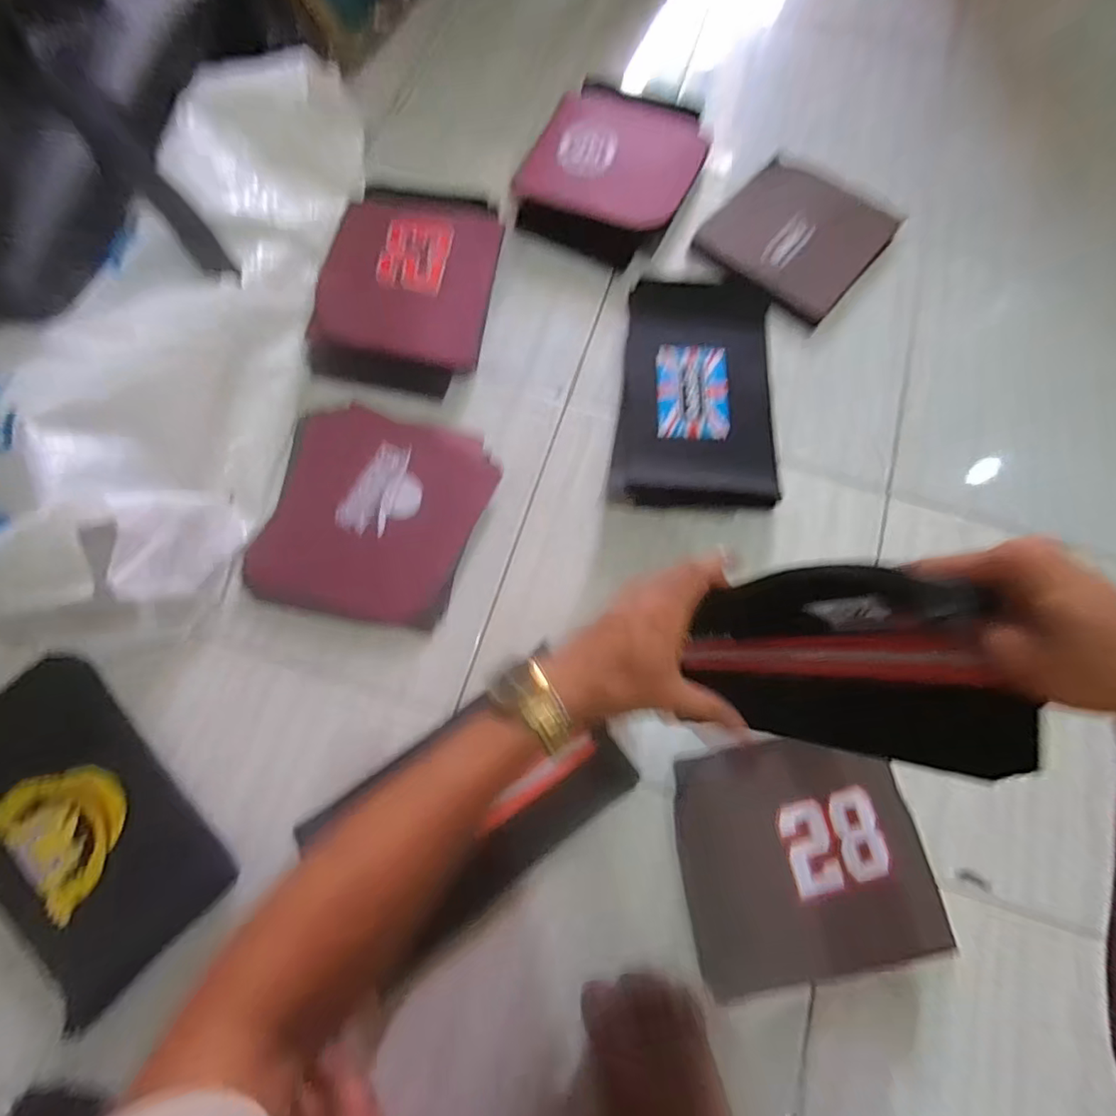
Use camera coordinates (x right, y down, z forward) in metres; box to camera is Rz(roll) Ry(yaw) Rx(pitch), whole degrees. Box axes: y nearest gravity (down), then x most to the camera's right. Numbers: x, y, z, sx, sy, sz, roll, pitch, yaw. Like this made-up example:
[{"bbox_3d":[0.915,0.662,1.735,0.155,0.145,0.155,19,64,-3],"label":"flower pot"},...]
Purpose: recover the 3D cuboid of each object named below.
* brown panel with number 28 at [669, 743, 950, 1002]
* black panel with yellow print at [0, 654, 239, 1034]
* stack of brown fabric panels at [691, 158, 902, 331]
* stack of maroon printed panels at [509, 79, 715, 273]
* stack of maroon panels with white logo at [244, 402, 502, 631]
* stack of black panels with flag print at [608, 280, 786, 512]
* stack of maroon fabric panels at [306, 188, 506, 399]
[{"bbox_3d":[0.236,0.281,0.524,0.228,0.019,0.203,-8,73,-4],"label":"brown panel with number 28"},{"bbox_3d":[-0.460,0.249,0.524,0.169,0.037,0.298,-43,79,-13],"label":"black panel with yellow print"},{"bbox_3d":[0.325,-0.441,0.755,0.202,0.035,0.224,40,76,10],"label":"stack of brown fabric panels"},{"bbox_3d":[0.074,-0.542,0.775,0.222,0.042,0.290,22,73,5],"label":"stack of maroon printed panels"},{"bbox_3d":[-0.205,-0.049,0.619,0.226,0.028,0.226,14,73,3],"label":"stack of maroon panels with white logo"},{"bbox_3d":[0.174,-0.213,0.682,0.184,0.029,0.318,7,72,0],"label":"stack of black panels with flag print"},{"bbox_3d":[-0.186,-0.345,0.703,0.198,0.044,0.295,8,72,1],"label":"stack of maroon fabric panels"}]

